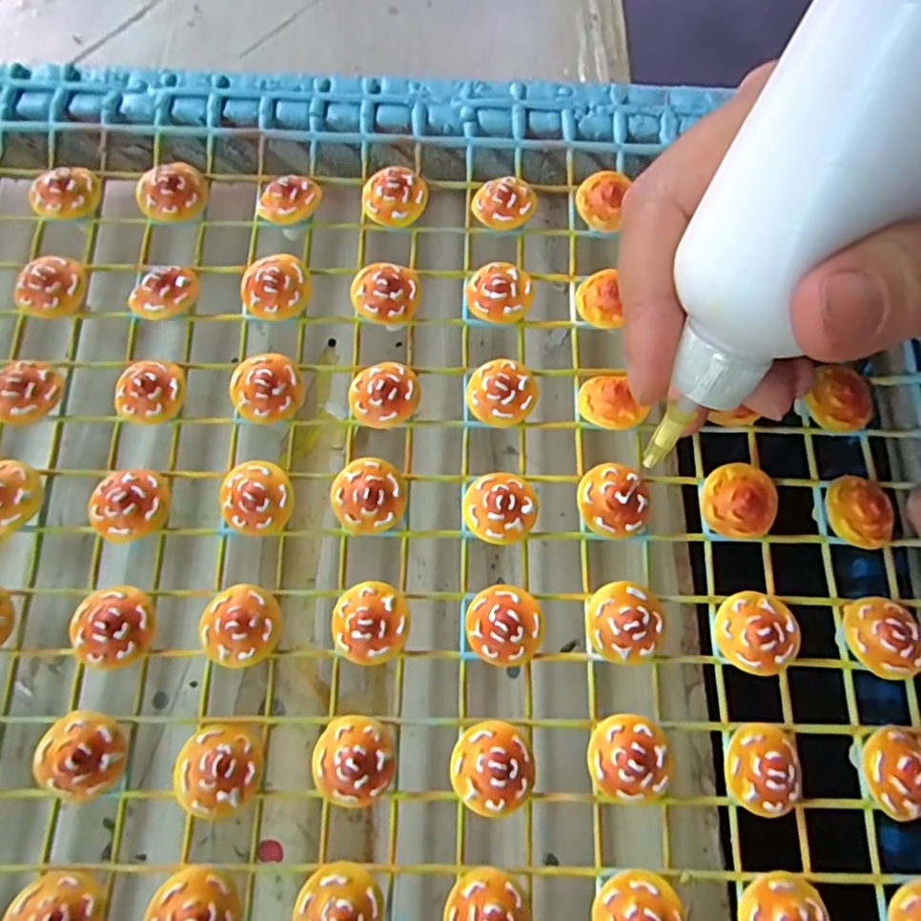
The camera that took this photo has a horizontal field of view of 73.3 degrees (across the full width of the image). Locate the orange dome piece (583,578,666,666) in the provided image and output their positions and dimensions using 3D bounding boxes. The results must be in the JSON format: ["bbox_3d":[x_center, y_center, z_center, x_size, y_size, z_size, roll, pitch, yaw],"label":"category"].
[{"bbox_3d":[0.042,0.041,0.156,0.019,0.005,0.019,0,73,-2],"label":"orange dome piece"}]

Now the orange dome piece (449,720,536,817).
[{"bbox_3d":[0.008,0.073,0.148,0.020,0.009,0.019,0,73,-2],"label":"orange dome piece"}]

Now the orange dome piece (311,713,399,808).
[{"bbox_3d":[-0.025,0.072,0.149,0.019,0.009,0.019,0,73,-2],"label":"orange dome piece"}]

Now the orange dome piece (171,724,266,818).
[{"bbox_3d":[-0.057,0.073,0.147,0.019,0.008,0.017,21,74,5],"label":"orange dome piece"}]

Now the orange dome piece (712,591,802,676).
[{"bbox_3d":[0.075,0.043,0.156,0.019,0.009,0.019,0,73,-2],"label":"orange dome piece"}]

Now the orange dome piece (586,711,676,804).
[{"bbox_3d":[0.041,0.071,0.148,0.019,0.009,0.019,0,73,-2],"label":"orange dome piece"}]

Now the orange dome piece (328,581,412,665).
[{"bbox_3d":[-0.023,0.040,0.155,0.019,0.006,0.019,0,73,-2],"label":"orange dome piece"}]

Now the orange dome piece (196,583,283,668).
[{"bbox_3d":[-0.055,0.041,0.155,0.019,0.006,0.019,0,73,-2],"label":"orange dome piece"}]

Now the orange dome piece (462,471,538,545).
[{"bbox_3d":[0.011,0.012,0.164,0.019,0.005,0.019,0,73,-2],"label":"orange dome piece"}]

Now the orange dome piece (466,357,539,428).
[{"bbox_3d":[0.012,-0.019,0.176,0.019,0.008,0.019,0,73,-2],"label":"orange dome piece"}]

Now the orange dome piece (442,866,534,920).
[{"bbox_3d":[0.007,0.103,0.139,0.019,0.008,0.018,0,73,-2],"label":"orange dome piece"}]

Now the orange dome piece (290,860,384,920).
[{"bbox_3d":[-0.027,0.101,0.138,0.019,0.006,0.018,32,75,8],"label":"orange dome piece"}]

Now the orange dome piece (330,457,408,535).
[{"bbox_3d":[-0.024,0.009,0.165,0.019,0.006,0.019,0,73,-2],"label":"orange dome piece"}]

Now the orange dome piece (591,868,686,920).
[{"bbox_3d":[0.040,0.103,0.139,0.018,0.010,0.019,0,73,-2],"label":"orange dome piece"}]

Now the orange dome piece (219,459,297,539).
[{"bbox_3d":[-0.054,0.010,0.165,0.019,0.009,0.019,0,73,-2],"label":"orange dome piece"}]

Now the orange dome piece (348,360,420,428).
[{"bbox_3d":[-0.021,-0.019,0.174,0.019,0.009,0.019,0,73,-2],"label":"orange dome piece"}]

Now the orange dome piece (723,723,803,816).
[{"bbox_3d":[0.072,0.073,0.147,0.017,0.010,0.019,26,74,6],"label":"orange dome piece"}]

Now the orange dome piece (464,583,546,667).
[{"bbox_3d":[0.011,0.042,0.158,0.019,0.009,0.019,0,73,-2],"label":"orange dome piece"}]

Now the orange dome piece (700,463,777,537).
[{"bbox_3d":[0.074,0.011,0.166,0.019,0.009,0.018,0,73,-2],"label":"orange dome piece"}]

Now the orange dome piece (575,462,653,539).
[{"bbox_3d":[0.041,0.011,0.166,0.020,0.011,0.019,0,73,-2],"label":"orange dome piece"}]

